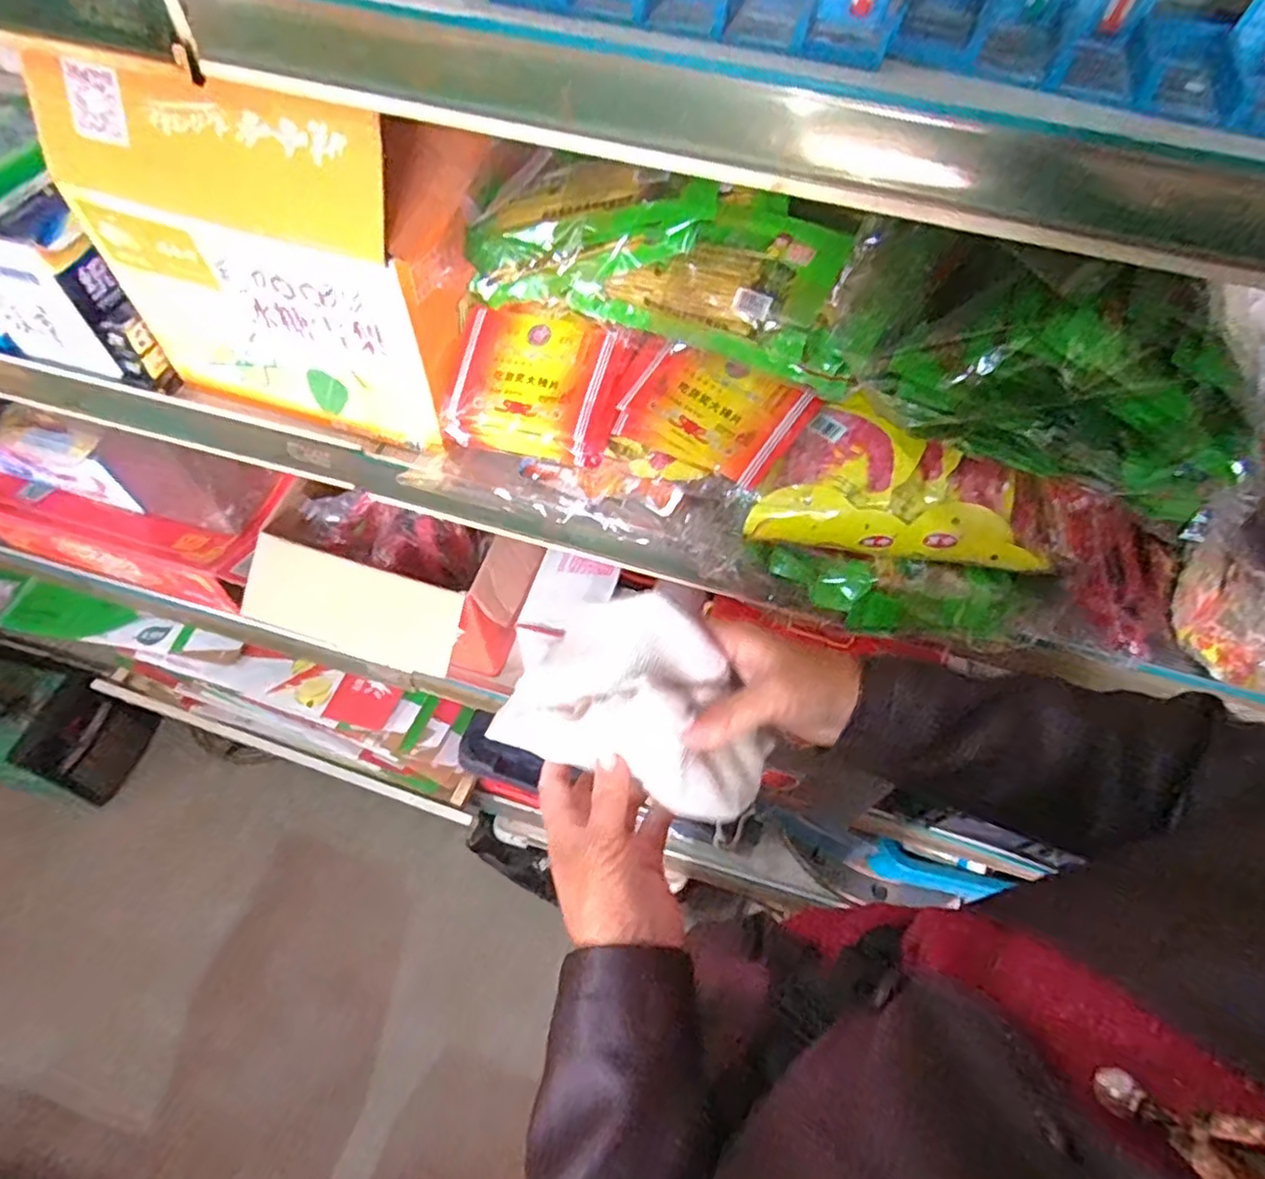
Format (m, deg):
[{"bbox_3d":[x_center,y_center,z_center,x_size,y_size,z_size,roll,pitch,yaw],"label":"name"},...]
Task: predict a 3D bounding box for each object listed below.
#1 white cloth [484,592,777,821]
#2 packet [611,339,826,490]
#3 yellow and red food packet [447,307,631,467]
[{"bbox_3d":[0.006,0.058,0.363,0.145,0.072,0.075,18,56,8],"label":"white cloth"},{"bbox_3d":[0.068,-0.148,0.569,0.148,0.019,0.090,26,89,12],"label":"packet"},{"bbox_3d":[-0.087,-0.179,0.591,0.155,0.020,0.120,15,89,12],"label":"yellow and red food packet"}]

